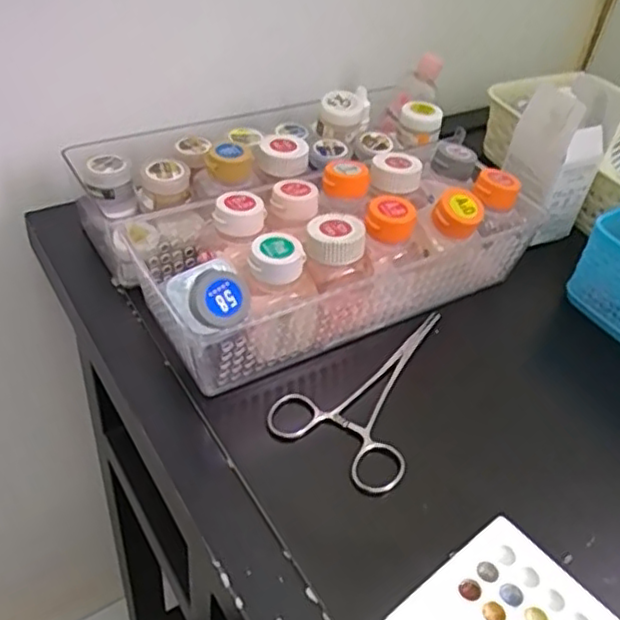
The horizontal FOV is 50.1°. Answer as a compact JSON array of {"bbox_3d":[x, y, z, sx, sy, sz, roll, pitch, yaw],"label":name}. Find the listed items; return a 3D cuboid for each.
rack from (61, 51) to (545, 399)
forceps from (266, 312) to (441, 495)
[{"bbox_3d":[0.003,-0.075,0.474,0.285,0.084,0.215,-19,48,-27],"label":"rack"},{"bbox_3d":[0.044,0.043,0.405,0.081,0.009,0.143,27,45,20],"label":"forceps"}]

